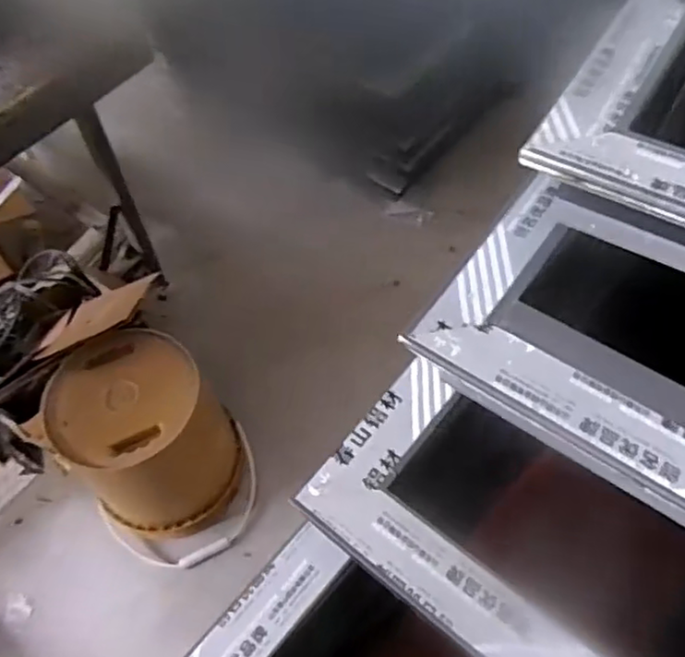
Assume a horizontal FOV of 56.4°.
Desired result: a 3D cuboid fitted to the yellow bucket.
[{"bbox_3d":[-0.357,0.236,1.221,0.308,0.374,0.286,-2,58,3],"label":"yellow bucket"}]

